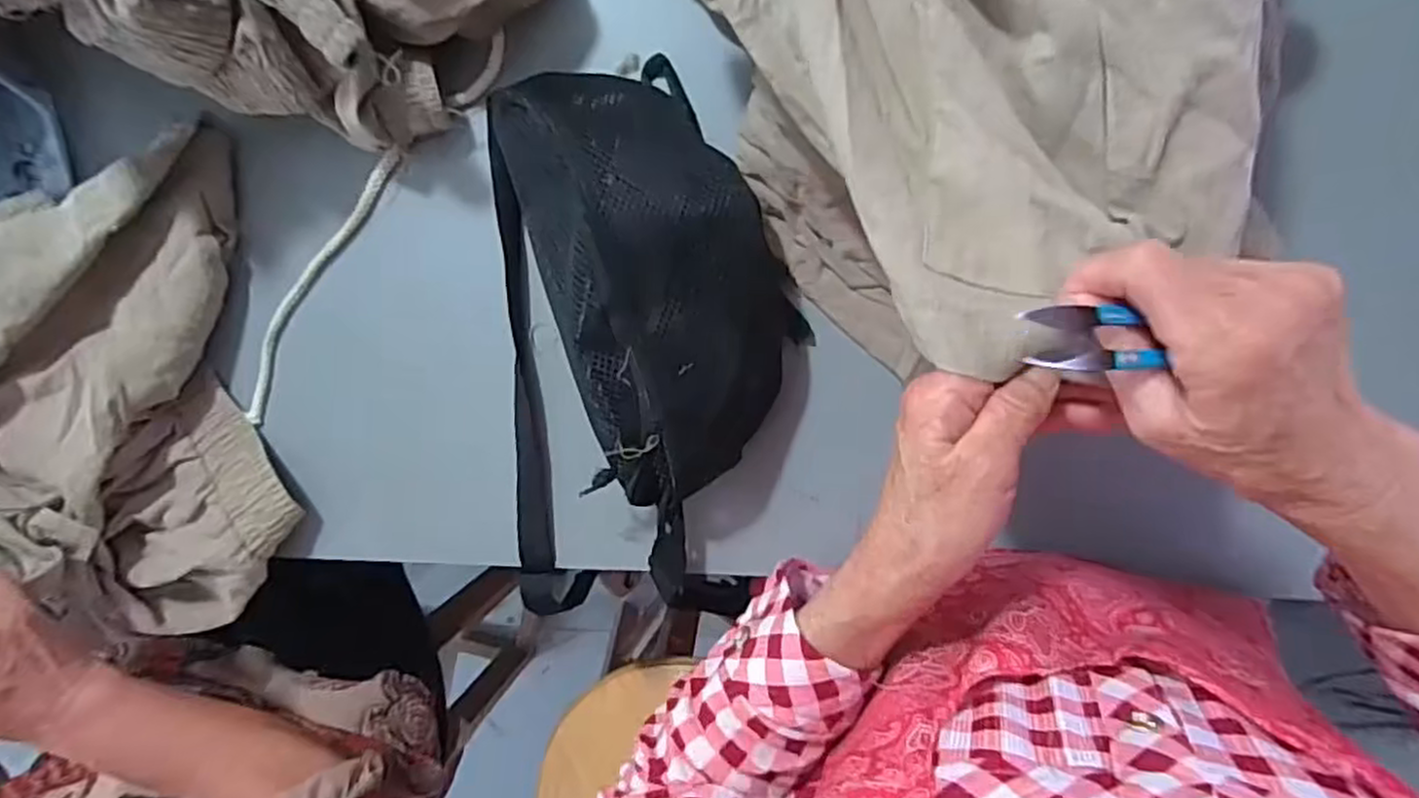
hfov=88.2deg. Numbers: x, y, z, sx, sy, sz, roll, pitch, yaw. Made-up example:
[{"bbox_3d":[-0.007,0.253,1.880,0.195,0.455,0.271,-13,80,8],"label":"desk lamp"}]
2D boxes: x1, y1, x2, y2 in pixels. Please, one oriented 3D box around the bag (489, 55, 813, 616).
[{"bbox_3d":[-0.047,-0.025,0.455,0.188,0.098,0.349,-1,95,7],"label":"bag"}]

